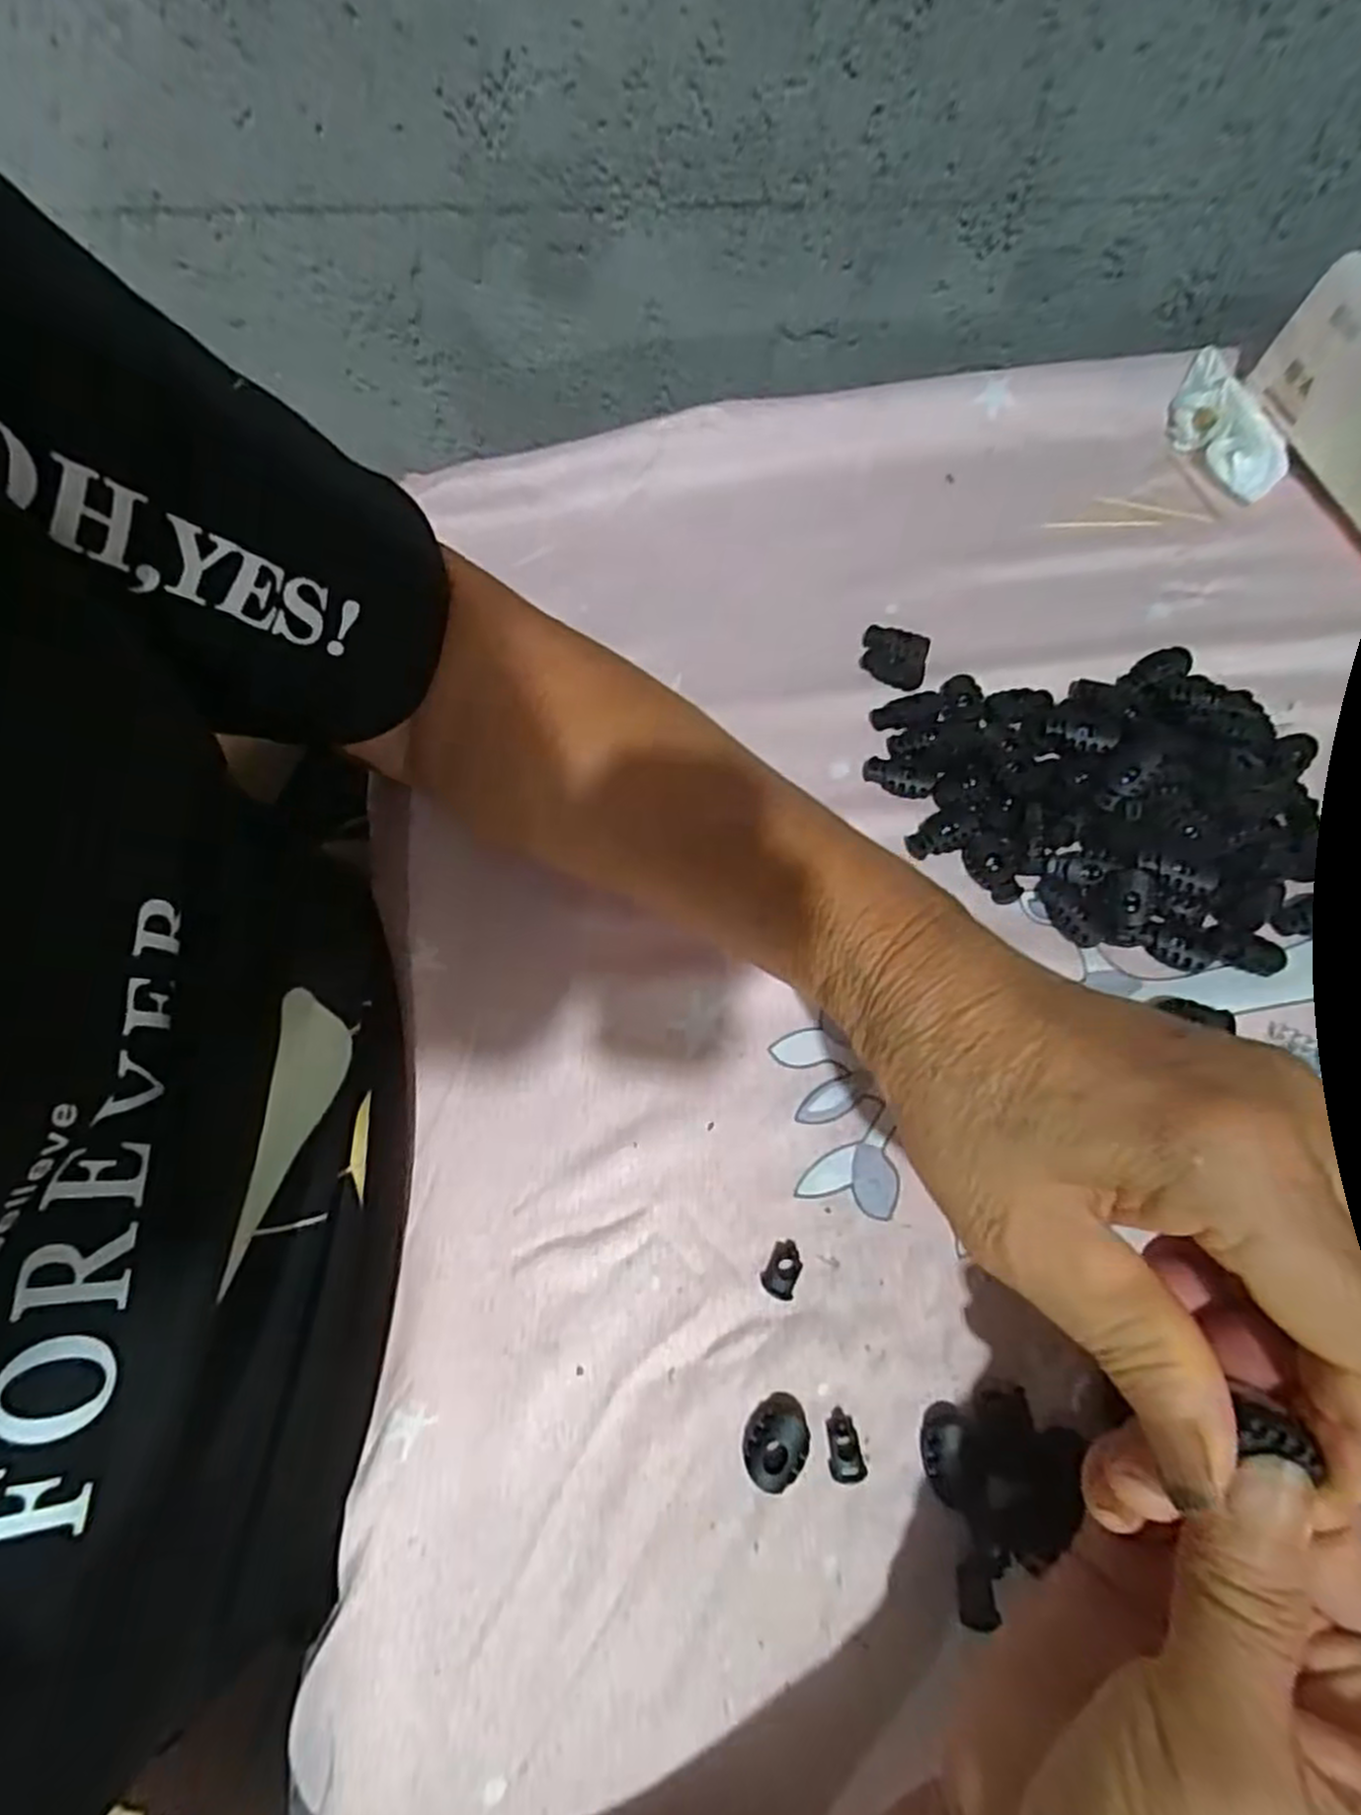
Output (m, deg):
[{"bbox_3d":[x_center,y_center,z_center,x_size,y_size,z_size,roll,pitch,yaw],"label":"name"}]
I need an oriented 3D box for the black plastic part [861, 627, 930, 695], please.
[{"bbox_3d":[0.096,-0.113,0.358,0.029,0.008,0.033,15,68,9],"label":"black plastic part"}]

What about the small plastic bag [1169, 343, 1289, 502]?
[{"bbox_3d":[0.280,-0.248,0.409,0.038,0.022,0.080,-22,67,-7],"label":"small plastic bag"}]

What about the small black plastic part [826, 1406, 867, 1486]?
[{"bbox_3d":[0.050,0.164,0.241,0.010,0.005,0.019,-9,66,-2],"label":"small black plastic part"}]

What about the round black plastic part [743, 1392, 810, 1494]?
[{"bbox_3d":[0.029,0.163,0.241,0.018,0.008,0.024,19,69,11],"label":"round black plastic part"}]

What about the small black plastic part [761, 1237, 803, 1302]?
[{"bbox_3d":[0.034,0.119,0.262,0.011,0.007,0.018,20,69,11],"label":"small black plastic part"}]

